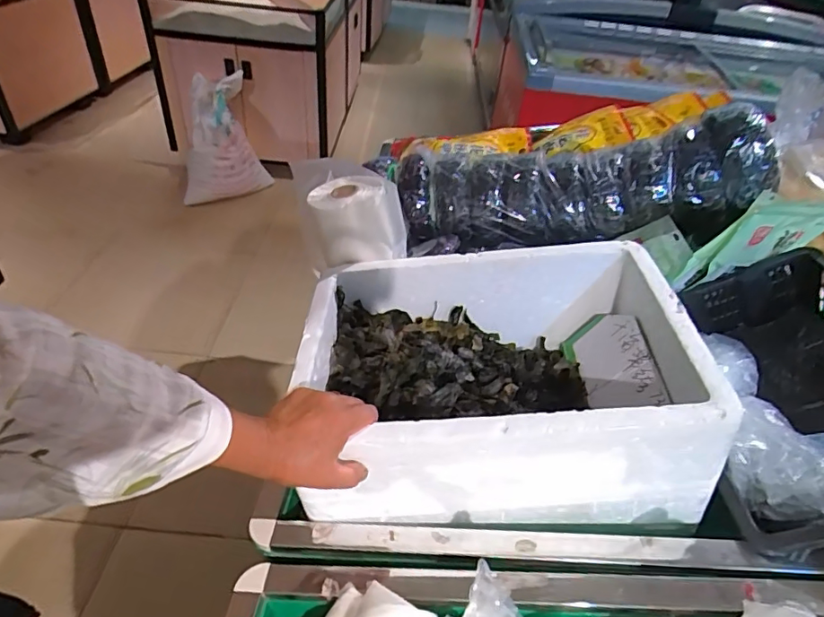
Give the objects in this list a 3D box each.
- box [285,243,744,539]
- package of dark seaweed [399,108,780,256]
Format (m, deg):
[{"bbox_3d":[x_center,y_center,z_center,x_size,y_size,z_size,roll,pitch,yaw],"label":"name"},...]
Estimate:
[{"bbox_3d":[0.093,0.072,0.661,0.436,0.181,0.333,3,40,-2],"label":"box"},{"bbox_3d":[0.302,-0.226,1.012,0.660,0.171,0.169,-4,38,12],"label":"package of dark seaweed"}]

